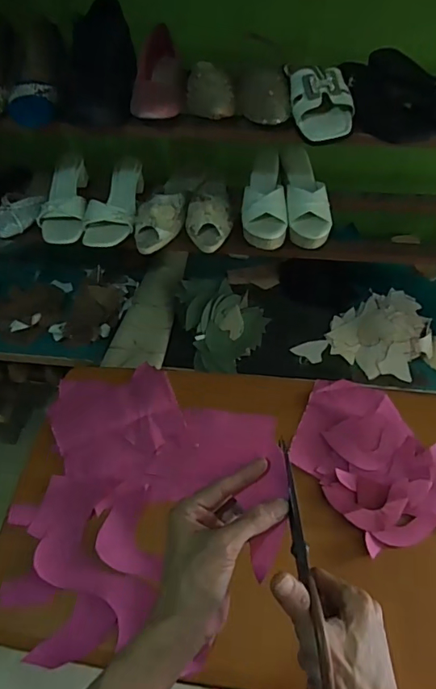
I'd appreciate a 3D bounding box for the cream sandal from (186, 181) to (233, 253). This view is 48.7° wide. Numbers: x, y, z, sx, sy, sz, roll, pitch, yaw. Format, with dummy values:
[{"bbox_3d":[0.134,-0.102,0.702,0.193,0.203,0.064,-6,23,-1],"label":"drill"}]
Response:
[{"bbox_3d":[-0.015,-0.275,0.948,0.088,0.063,0.208,-1,54,3],"label":"cream sandal"}]

